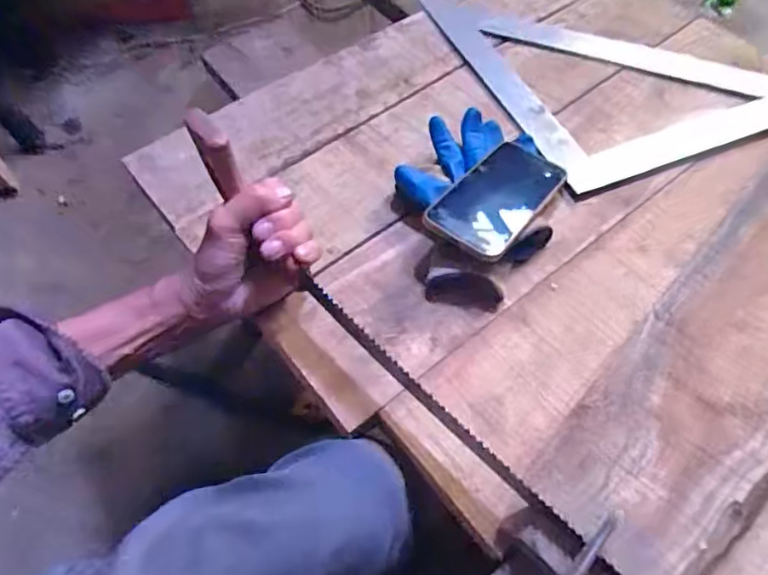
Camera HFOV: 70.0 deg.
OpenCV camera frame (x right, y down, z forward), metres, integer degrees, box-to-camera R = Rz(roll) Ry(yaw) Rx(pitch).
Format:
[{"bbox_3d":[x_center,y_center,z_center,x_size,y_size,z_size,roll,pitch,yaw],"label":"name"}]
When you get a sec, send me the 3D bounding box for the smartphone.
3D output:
[{"bbox_3d":[0.105,-0.083,0.504,0.075,0.012,0.154,34,56,16],"label":"smartphone"}]

